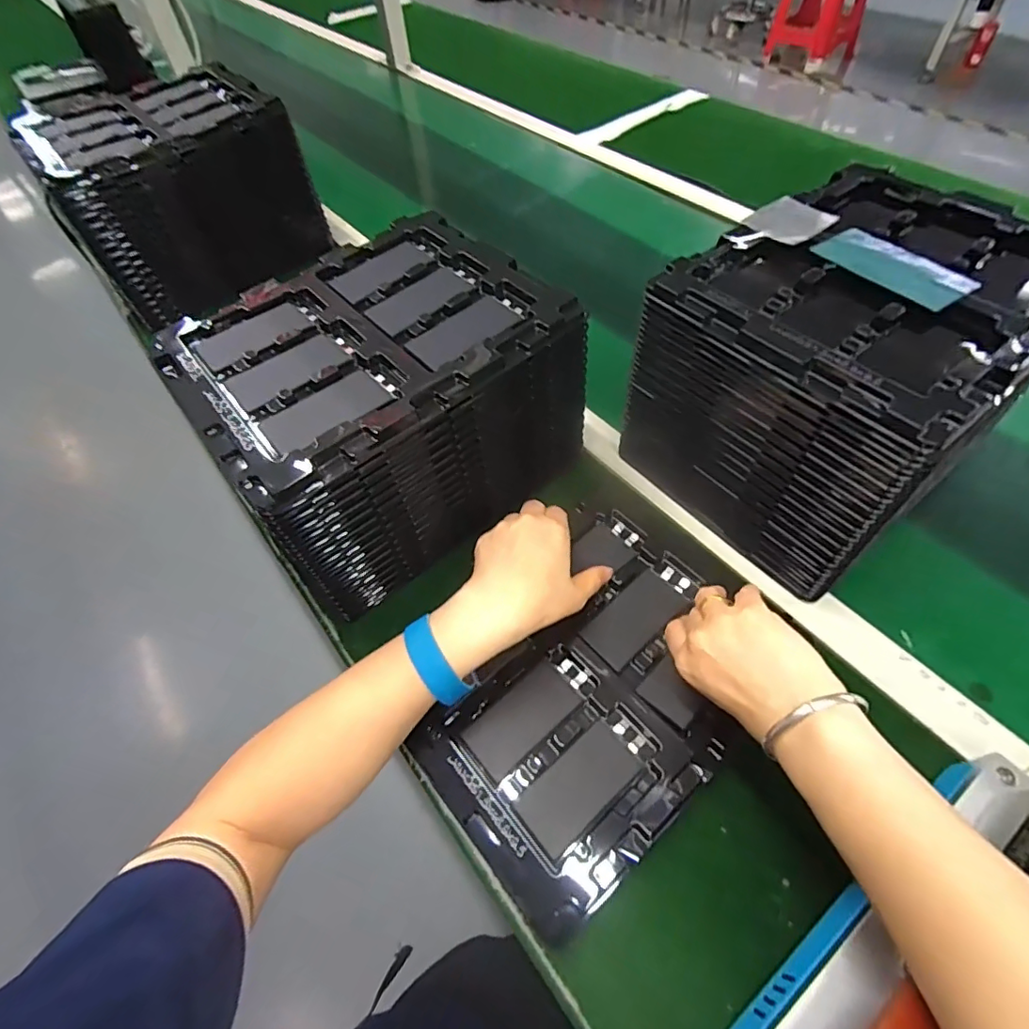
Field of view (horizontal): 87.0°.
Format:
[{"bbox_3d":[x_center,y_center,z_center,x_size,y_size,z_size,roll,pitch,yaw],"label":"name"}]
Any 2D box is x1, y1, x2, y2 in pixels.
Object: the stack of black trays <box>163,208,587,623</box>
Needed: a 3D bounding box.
[{"bbox_3d":[-0.107,-0.099,0.477,0.276,0.162,0.222,-31,58,-19],"label":"stack of black trays"}]

